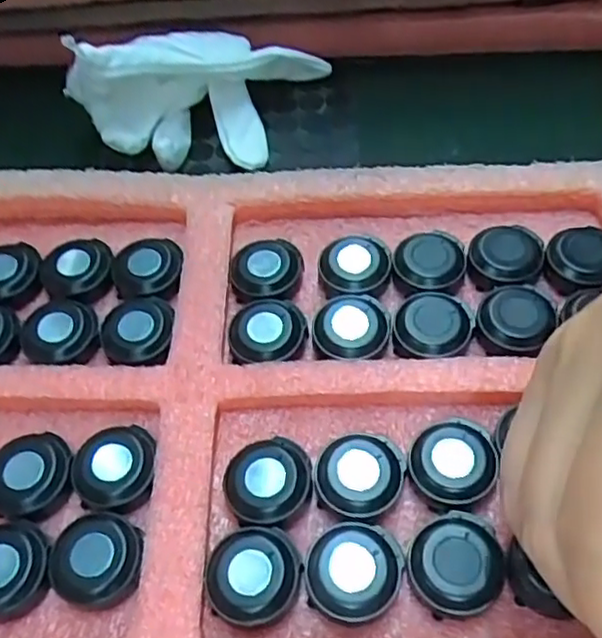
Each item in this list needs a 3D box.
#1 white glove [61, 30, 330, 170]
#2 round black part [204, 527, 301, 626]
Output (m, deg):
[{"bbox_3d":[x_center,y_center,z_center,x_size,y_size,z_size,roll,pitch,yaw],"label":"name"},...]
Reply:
[{"bbox_3d":[-0.050,-0.116,0.340,0.130,0.061,0.064,-9,55,-2],"label":"white glove"},{"bbox_3d":[-0.015,0.081,0.217,0.028,0.010,0.029,-2,55,3],"label":"round black part"}]

